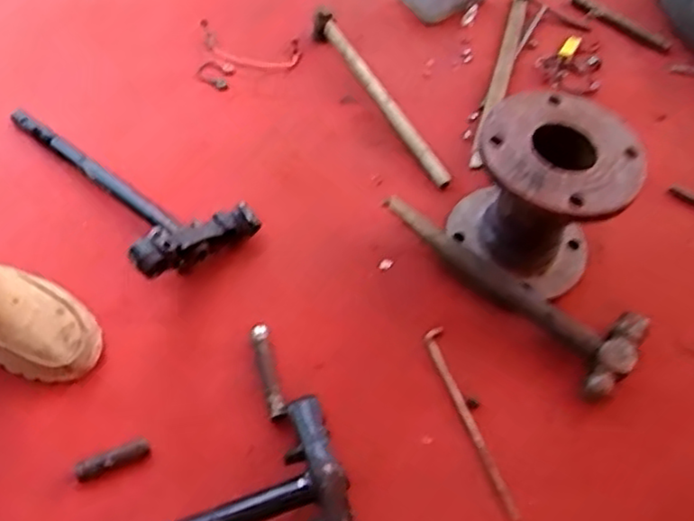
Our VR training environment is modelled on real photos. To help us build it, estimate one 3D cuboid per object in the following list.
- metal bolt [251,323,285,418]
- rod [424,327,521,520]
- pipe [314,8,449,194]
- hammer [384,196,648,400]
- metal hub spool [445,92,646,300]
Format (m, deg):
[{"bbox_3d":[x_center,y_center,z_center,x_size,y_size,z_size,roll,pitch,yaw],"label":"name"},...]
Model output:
[{"bbox_3d":[-0.093,0.128,0.809,0.019,0.017,0.115,-11,58,-11],"label":"metal bolt"},{"bbox_3d":[0.141,0.180,0.794,0.024,0.007,0.231,-13,58,-12],"label":"rod"},{"bbox_3d":[0.047,-0.264,1.095,0.036,0.028,0.413,-21,60,-17],"label":"pipe"},{"bbox_3d":[0.209,0.023,0.884,0.102,0.043,0.360,-36,66,-24],"label":"hammer"},{"bbox_3d":[0.231,-0.069,0.851,0.179,0.213,0.164,2,56,-3],"label":"metal hub spool"}]

